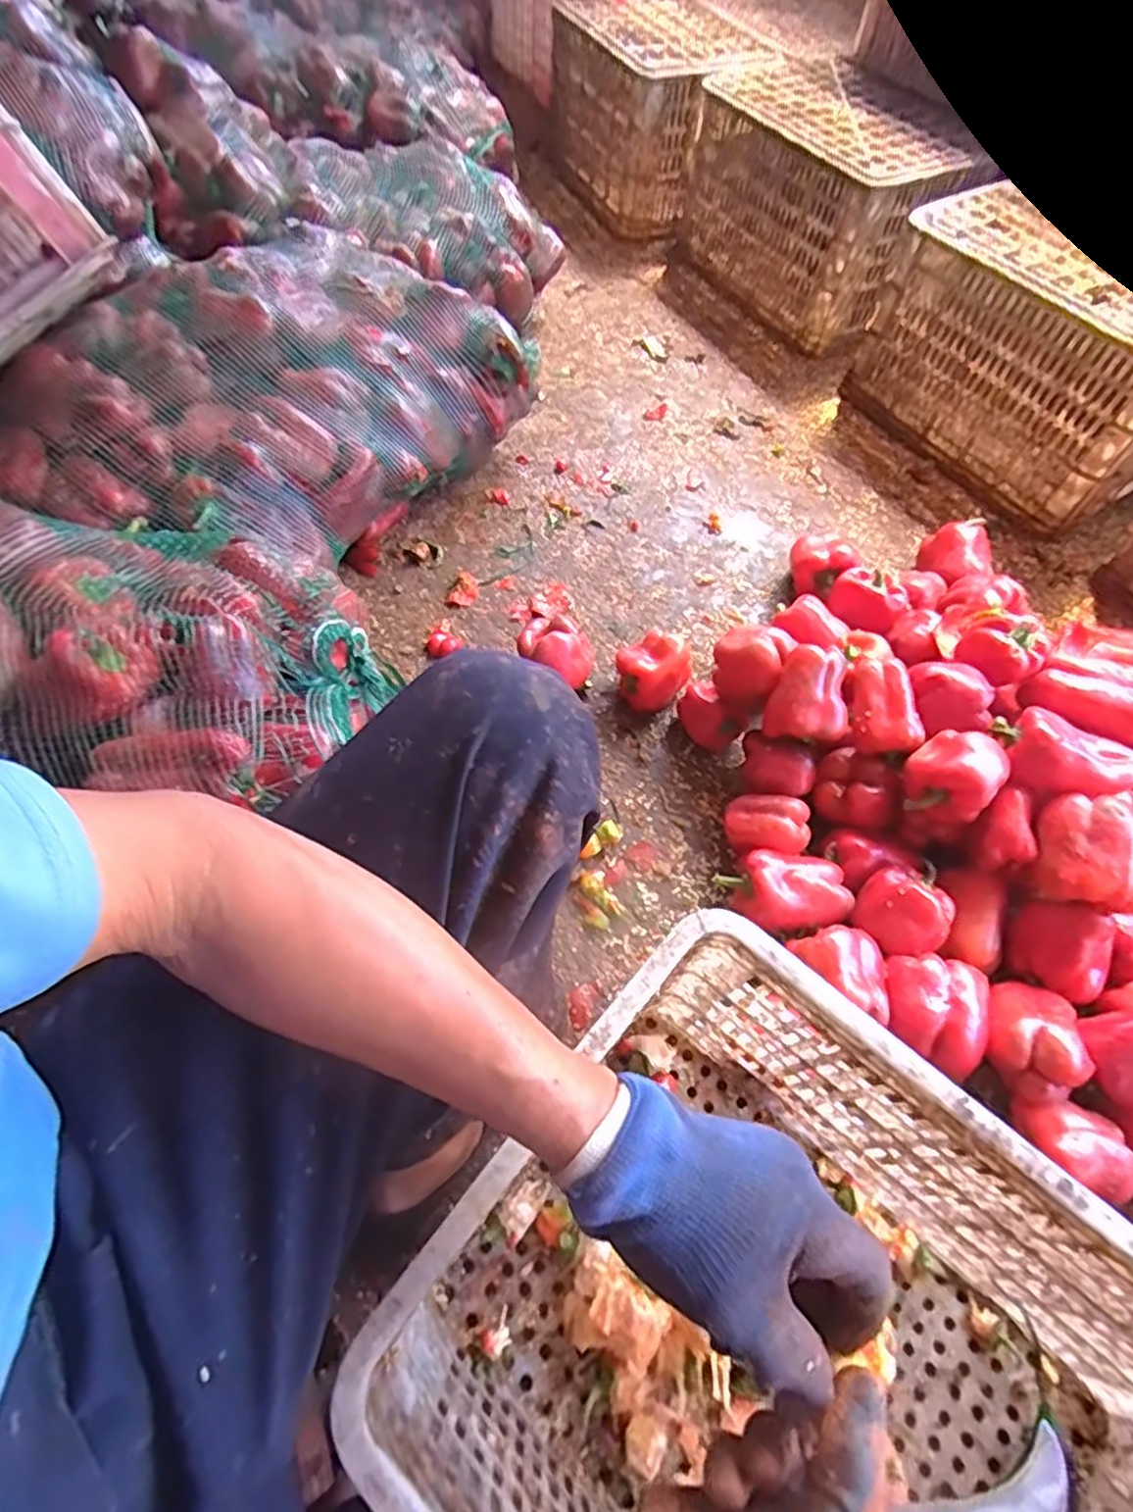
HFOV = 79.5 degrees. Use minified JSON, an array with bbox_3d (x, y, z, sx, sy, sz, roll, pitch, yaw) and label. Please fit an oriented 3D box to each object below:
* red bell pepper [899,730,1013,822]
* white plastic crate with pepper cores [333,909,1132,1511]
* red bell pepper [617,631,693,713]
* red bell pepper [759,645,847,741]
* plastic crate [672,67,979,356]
[{"bbox_3d":[0.402,0.018,0.706,0.084,0.067,0.079,34,64,15],"label":"red bell pepper"},{"bbox_3d":[0.165,0.410,0.440,0.491,0.282,0.336,37,65,17],"label":"white plastic crate with pepper cores"},{"bbox_3d":[0.112,-0.103,0.890,0.094,0.092,0.086,1,60,-3],"label":"red bell pepper"},{"bbox_3d":[0.277,-0.064,0.764,0.086,0.064,0.101,23,62,10],"label":"red bell pepper"},{"bbox_3d":[0.497,-1.106,1.371,0.273,0.296,0.570,-18,63,-13],"label":"plastic crate"}]

